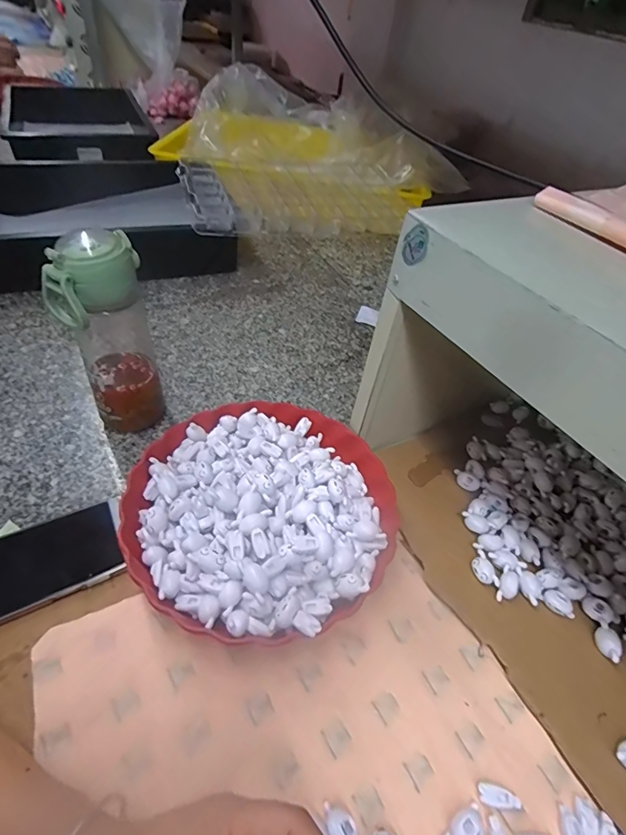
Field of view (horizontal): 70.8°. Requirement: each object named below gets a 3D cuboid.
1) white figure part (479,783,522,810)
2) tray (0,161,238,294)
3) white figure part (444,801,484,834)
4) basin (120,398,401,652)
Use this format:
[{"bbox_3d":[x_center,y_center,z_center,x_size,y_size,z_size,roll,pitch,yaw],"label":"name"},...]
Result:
[{"bbox_3d":[0.131,0.268,0.310,0.027,0.008,0.012,11,48,6],"label":"white figure part"},{"bbox_3d":[-0.402,-0.360,0.790,0.409,0.131,0.406,-18,49,-24],"label":"tray"},{"bbox_3d":[0.103,0.275,0.293,0.033,0.009,0.018,-22,53,-23],"label":"white figure part"},{"bbox_3d":[-0.044,0.082,0.412,0.232,0.068,0.238,2,48,-2],"label":"basin"}]

